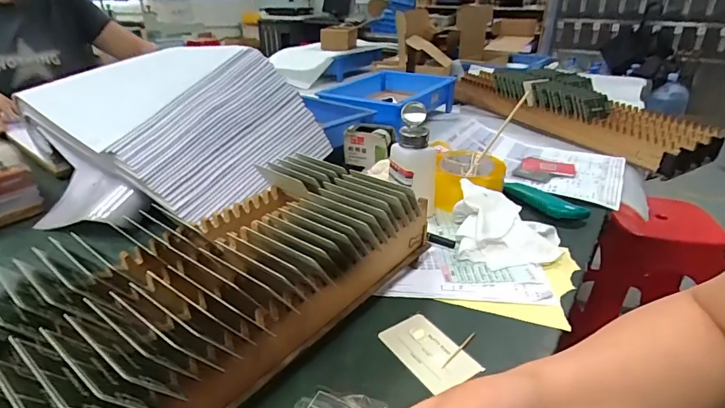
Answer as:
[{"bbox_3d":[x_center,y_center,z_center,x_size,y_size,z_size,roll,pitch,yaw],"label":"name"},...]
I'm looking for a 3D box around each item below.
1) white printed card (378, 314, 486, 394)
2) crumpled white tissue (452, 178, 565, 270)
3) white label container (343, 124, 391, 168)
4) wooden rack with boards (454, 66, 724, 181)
[{"bbox_3d":[0.060,0.134,0.388,0.052,0.004,0.084,-21,36,-30],"label":"white printed card"},{"bbox_3d":[0.186,0.024,0.532,0.131,0.055,0.113,1,28,3],"label":"crumpled white tissue"},{"bbox_3d":[0.011,-0.098,0.717,0.079,0.058,0.044,9,29,18],"label":"white label container"},{"bbox_3d":[0.441,-0.201,0.891,0.187,0.092,0.487,-19,33,-33],"label":"wooden rack with boards"}]

